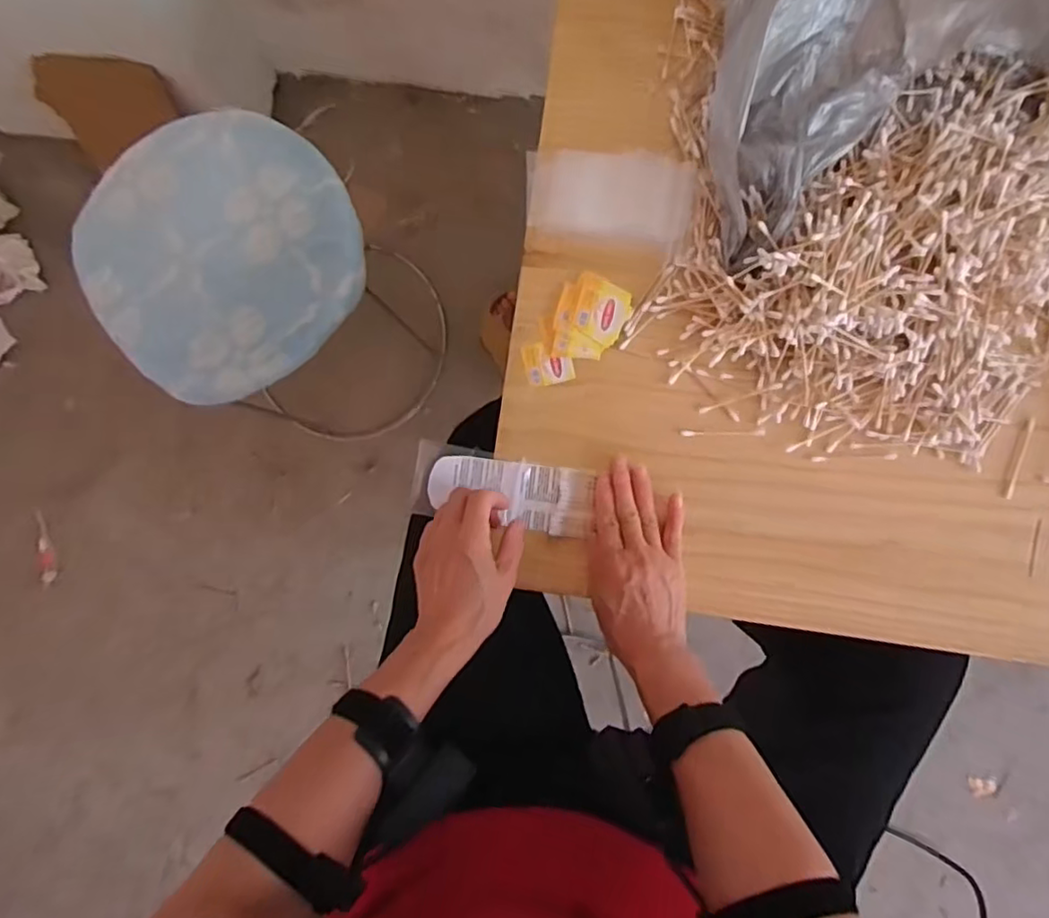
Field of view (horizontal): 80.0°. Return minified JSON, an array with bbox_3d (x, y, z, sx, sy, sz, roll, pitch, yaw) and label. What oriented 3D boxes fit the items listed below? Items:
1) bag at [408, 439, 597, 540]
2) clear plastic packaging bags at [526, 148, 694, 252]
[{"bbox_3d":[-0.020,0.029,0.552,0.157,0.010,0.064,13,89,3],"label":"bag"},{"bbox_3d":[0.075,-0.237,0.564,0.150,0.018,0.076,9,89,6],"label":"clear plastic packaging bags"}]

